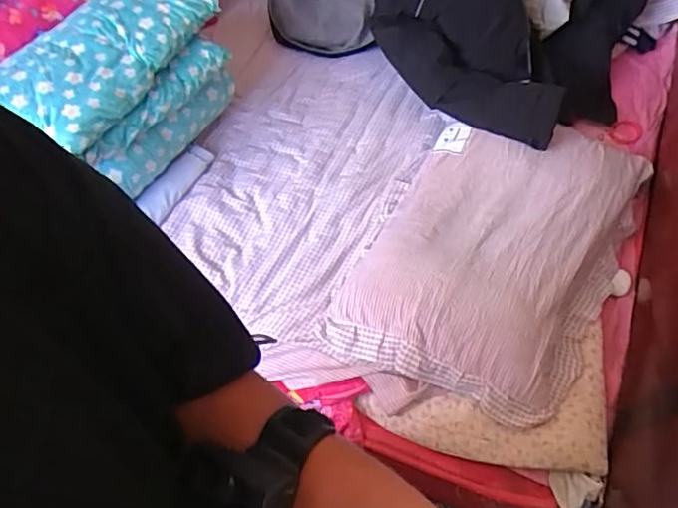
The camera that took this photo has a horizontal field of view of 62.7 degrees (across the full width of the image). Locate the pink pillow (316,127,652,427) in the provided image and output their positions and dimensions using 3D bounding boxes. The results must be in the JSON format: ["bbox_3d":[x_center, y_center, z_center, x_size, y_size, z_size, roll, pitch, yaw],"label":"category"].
[{"bbox_3d":[0.293,-0.021,1.070,0.440,0.107,0.639,24,62,16],"label":"pink pillow"}]

